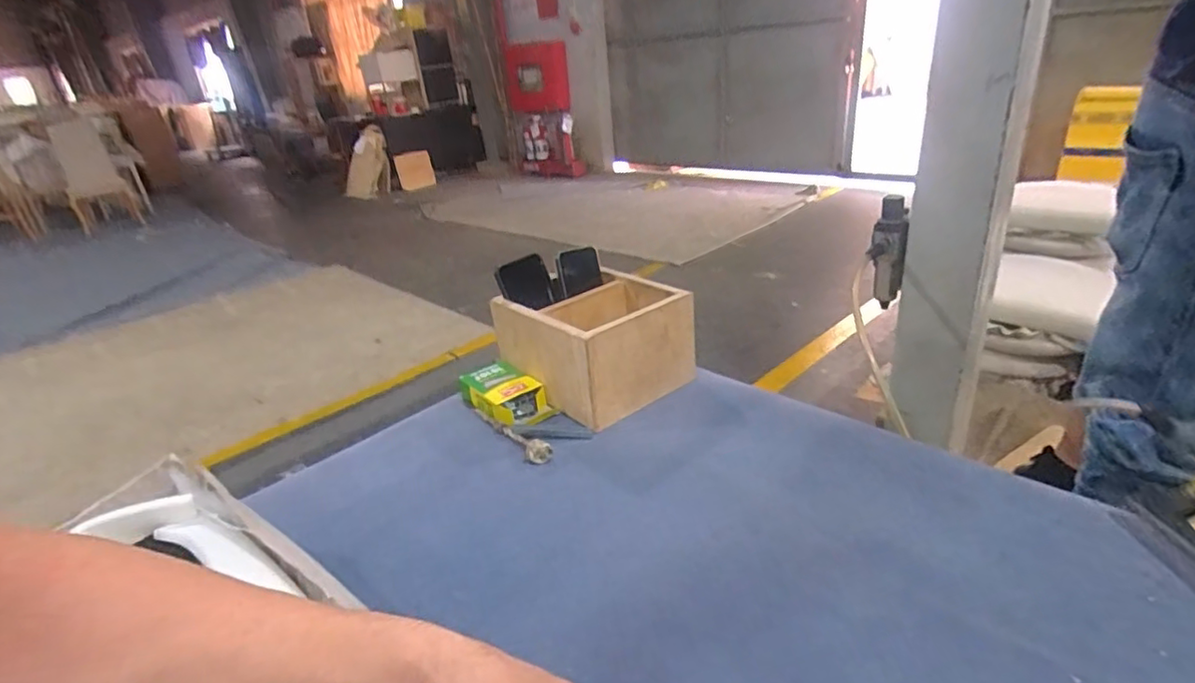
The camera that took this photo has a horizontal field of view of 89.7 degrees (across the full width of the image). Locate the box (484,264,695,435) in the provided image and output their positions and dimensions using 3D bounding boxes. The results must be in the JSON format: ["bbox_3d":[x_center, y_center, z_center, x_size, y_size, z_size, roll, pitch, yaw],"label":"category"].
[{"bbox_3d":[-0.001,-0.005,0.860,0.208,0.127,0.219,-24,31,-33],"label":"box"}]

